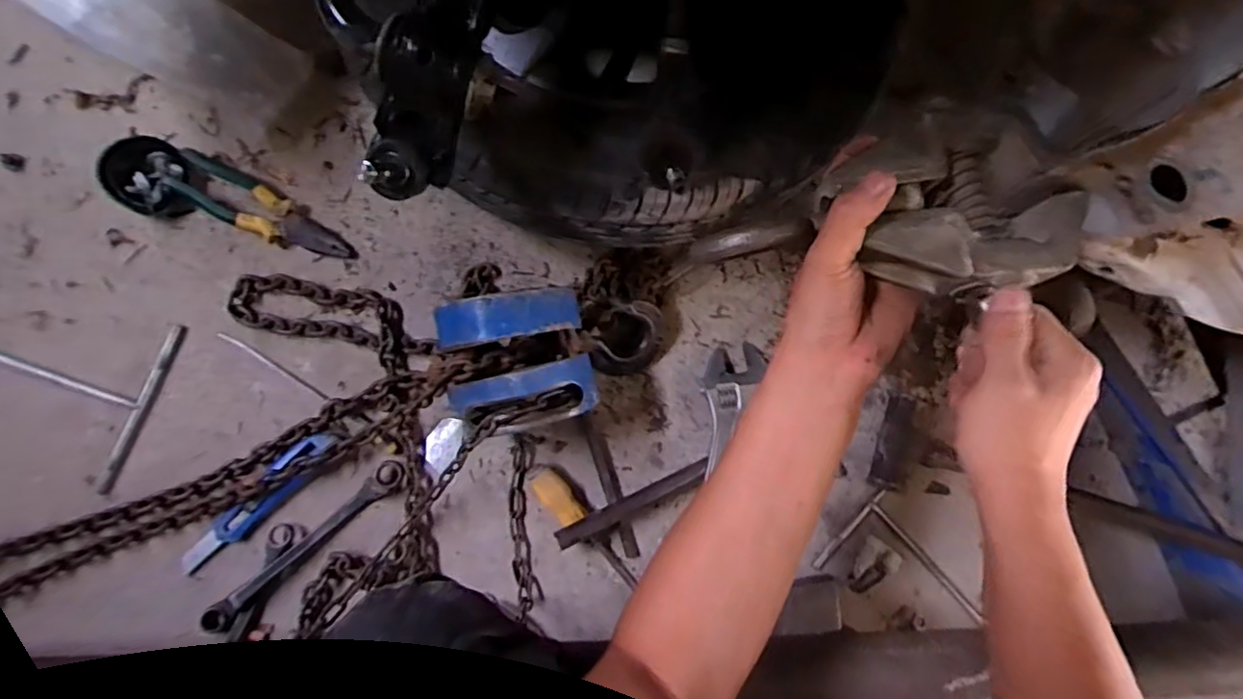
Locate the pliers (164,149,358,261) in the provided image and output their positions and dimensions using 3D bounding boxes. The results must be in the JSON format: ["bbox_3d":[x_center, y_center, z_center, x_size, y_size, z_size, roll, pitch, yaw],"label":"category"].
[{"bbox_3d":[-0.383,-0.146,0.660,0.199,0.034,0.052,25,83,-2],"label":"pliers"}]

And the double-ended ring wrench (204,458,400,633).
[{"bbox_3d":[-0.327,0.203,0.636,0.242,0.017,0.027,-41,89,-7],"label":"double-ended ring wrench"}]

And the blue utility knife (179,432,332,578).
[{"bbox_3d":[-0.375,0.158,0.635,0.034,0.022,0.187,44,83,0],"label":"blue utility knife"}]

